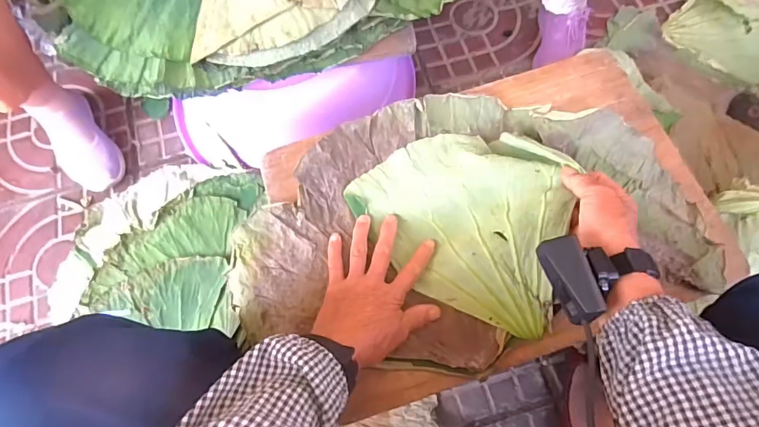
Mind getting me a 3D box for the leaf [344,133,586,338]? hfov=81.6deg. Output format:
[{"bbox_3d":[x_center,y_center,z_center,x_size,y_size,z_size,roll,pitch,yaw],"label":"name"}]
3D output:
[{"bbox_3d":[0.088,-0.005,0.489,0.232,0.061,0.198,21,71,10],"label":"leaf"}]

